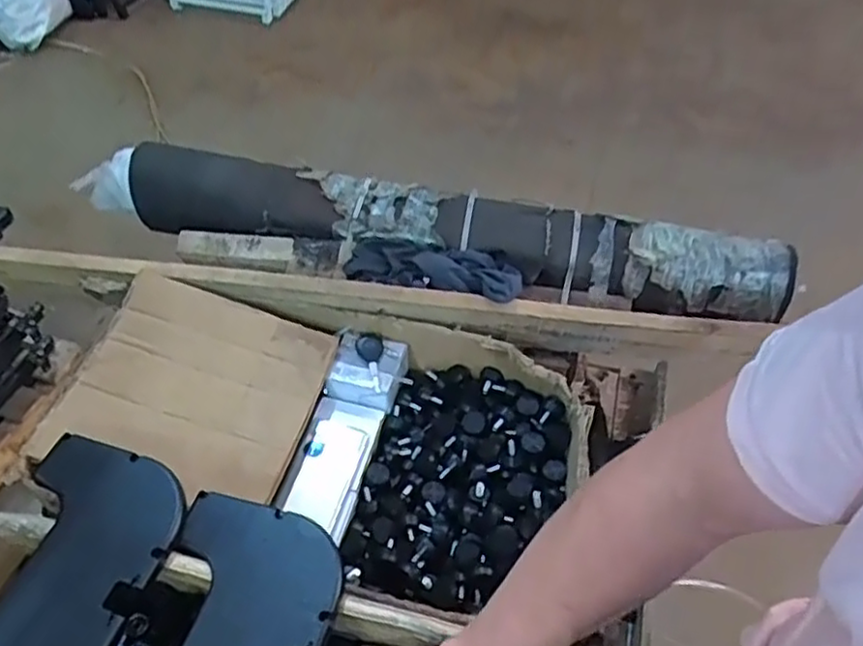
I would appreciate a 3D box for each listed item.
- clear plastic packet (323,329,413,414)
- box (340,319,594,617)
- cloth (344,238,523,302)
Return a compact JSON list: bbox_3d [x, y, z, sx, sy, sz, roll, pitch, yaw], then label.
[{"bbox_3d":[-0.079,0.059,0.856,0.090,0.042,0.089,12,50,9],"label":"clear plastic packet"},{"bbox_3d":[0.045,0.159,0.767,0.232,0.099,0.312,12,50,9],"label":"box"},{"bbox_3d":[0.000,-0.067,0.867,0.230,0.048,0.081,13,50,10],"label":"cloth"}]

